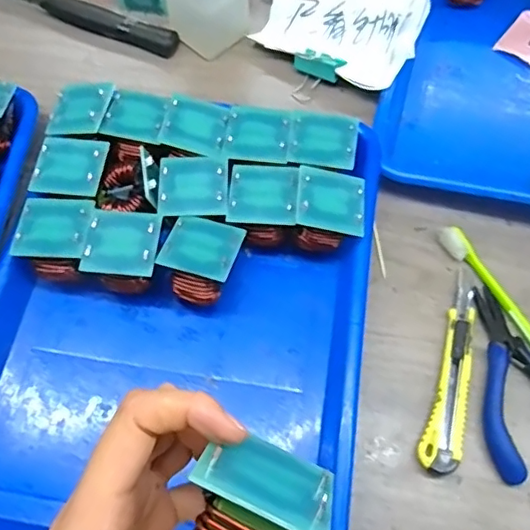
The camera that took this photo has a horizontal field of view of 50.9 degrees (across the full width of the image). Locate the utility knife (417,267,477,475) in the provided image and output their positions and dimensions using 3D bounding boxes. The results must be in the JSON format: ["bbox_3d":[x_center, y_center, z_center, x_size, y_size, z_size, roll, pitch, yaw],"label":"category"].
[{"bbox_3d":[0.126,0.070,0.368,0.024,0.011,0.133,18,66,9],"label":"utility knife"}]

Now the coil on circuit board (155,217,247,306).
[{"bbox_3d":[-0.044,-0.001,0.381,0.052,0.047,0.054,16,65,8],"label":"coil on circuit board"}]

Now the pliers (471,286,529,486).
[{"bbox_3d":[0.160,0.072,0.361,0.061,0.016,0.121,-13,65,-6],"label":"pliers"}]

